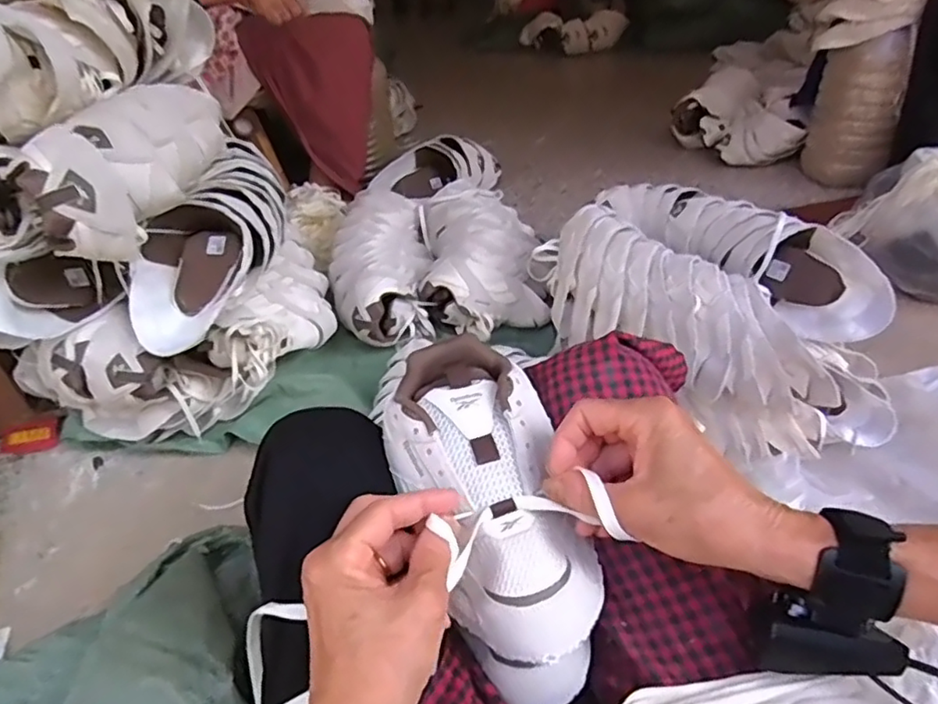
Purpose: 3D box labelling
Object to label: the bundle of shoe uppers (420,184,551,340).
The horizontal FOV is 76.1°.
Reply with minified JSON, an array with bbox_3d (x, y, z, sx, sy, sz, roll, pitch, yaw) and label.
[{"bbox_3d":[0.021,-0.184,1.116,0.213,0.118,0.356,-5,40,1],"label":"bundle of shoe uppers"}]

